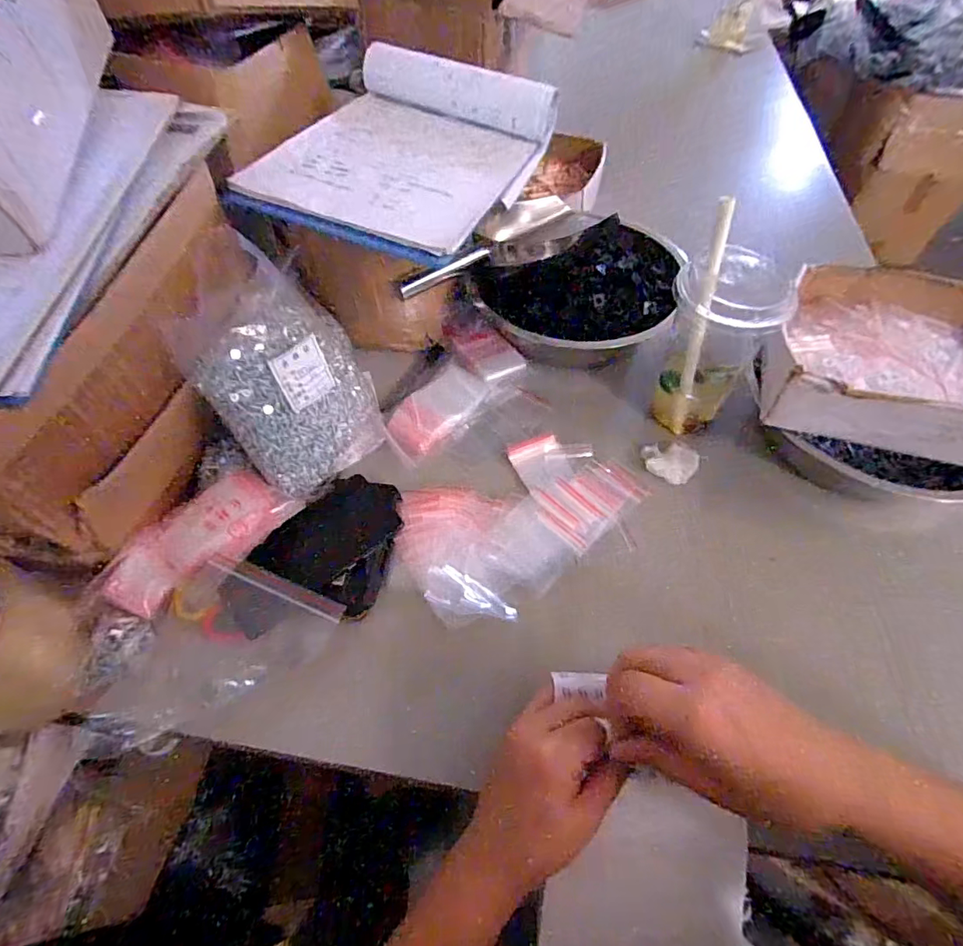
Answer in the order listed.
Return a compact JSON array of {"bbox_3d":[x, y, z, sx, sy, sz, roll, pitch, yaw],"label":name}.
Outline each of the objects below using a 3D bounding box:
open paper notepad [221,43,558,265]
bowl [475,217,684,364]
[{"bbox_3d":[-0.072,-0.322,0.518,0.222,0.068,0.303,15,58,11],"label":"open paper notepad"},{"bbox_3d":[0.108,-0.204,0.568,0.204,0.083,0.162,22,59,15],"label":"bowl"}]

